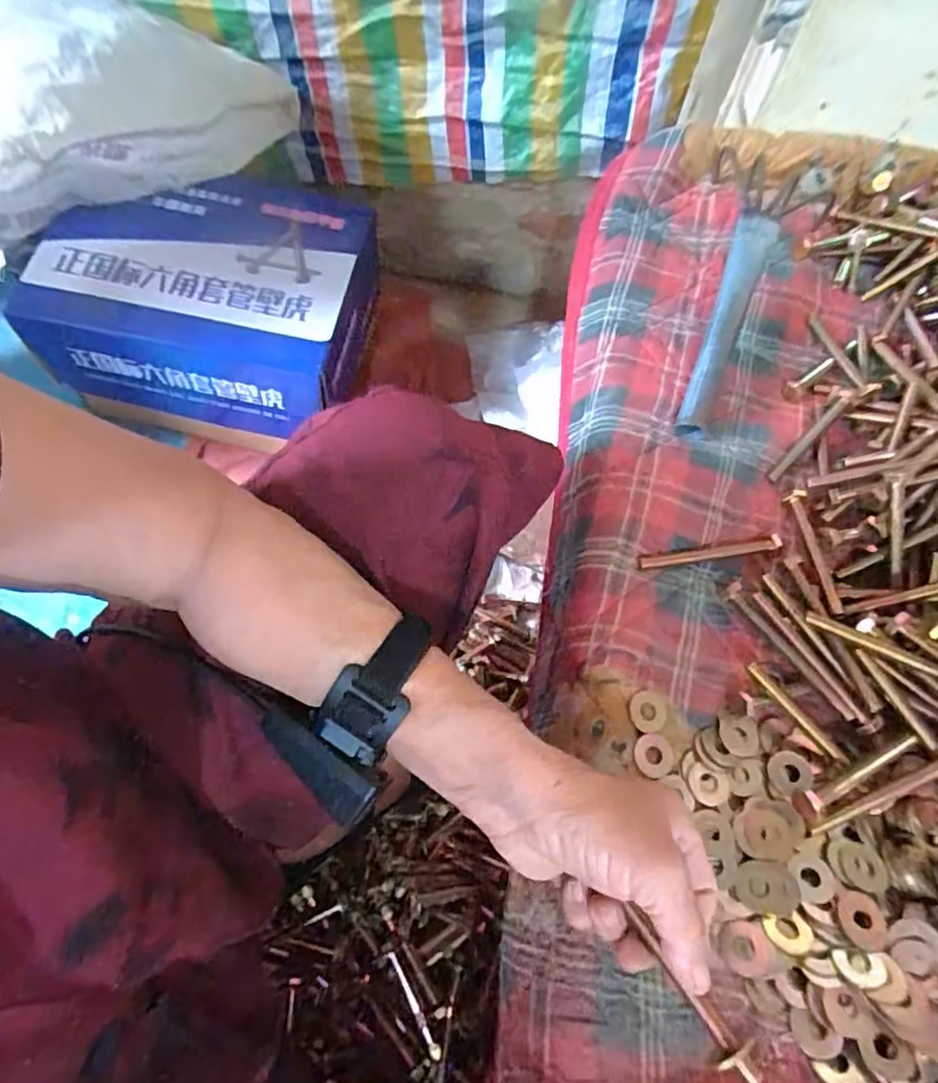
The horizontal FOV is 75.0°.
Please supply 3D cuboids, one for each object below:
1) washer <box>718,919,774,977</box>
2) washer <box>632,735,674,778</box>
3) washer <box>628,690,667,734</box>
[{"bbox_3d":[0.145,0.213,0.321,0.025,0.004,0.024,-2,62,-2],"label":"washer"},{"bbox_3d":[0.109,0.128,0.364,0.025,0.004,0.025,6,61,-10],"label":"washer"},{"bbox_3d":[0.110,0.105,0.376,0.023,0.004,0.025,0,62,0],"label":"washer"}]

